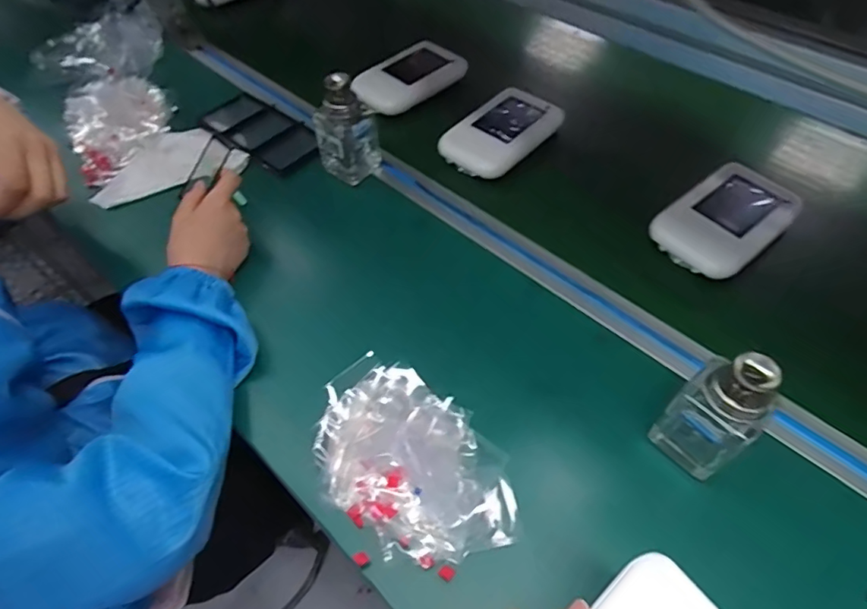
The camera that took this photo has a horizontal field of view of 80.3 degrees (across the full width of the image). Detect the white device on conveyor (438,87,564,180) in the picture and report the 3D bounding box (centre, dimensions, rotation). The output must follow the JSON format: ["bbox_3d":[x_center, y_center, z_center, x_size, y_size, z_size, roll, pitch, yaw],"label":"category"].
[{"bbox_3d":[0.087,-0.220,0.650,0.090,0.035,0.163,40,64,21],"label":"white device on conveyor"}]

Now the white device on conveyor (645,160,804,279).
[{"bbox_3d":[0.311,-0.093,0.542,0.156,0.024,0.094,-36,62,-19],"label":"white device on conveyor"}]

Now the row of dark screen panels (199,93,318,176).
[{"bbox_3d":[-0.234,-0.234,0.687,0.187,0.015,0.096,38,66,25],"label":"row of dark screen panels"}]

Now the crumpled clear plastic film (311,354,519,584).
[{"bbox_3d":[-0.019,0.123,0.402,0.173,0.030,0.115,36,65,24],"label":"crumpled clear plastic film"}]

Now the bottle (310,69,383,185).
[{"bbox_3d":[-0.100,-0.204,0.597,0.058,0.119,0.059,-2,56,3],"label":"bottle"}]

